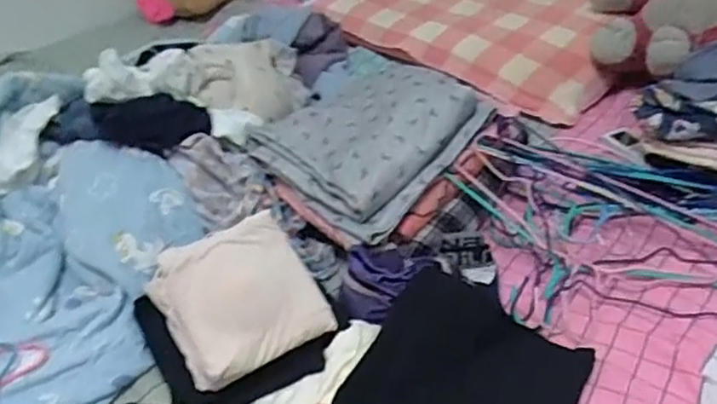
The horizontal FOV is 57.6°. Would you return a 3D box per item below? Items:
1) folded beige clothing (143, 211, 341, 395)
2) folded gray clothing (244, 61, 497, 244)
[{"bbox_3d":[-0.131,0.105,0.730,0.161,0.033,0.161,-21,67,-27],"label":"folded beige clothing"},{"bbox_3d":[0.013,-0.094,0.894,0.231,0.067,0.272,26,64,34],"label":"folded gray clothing"}]

